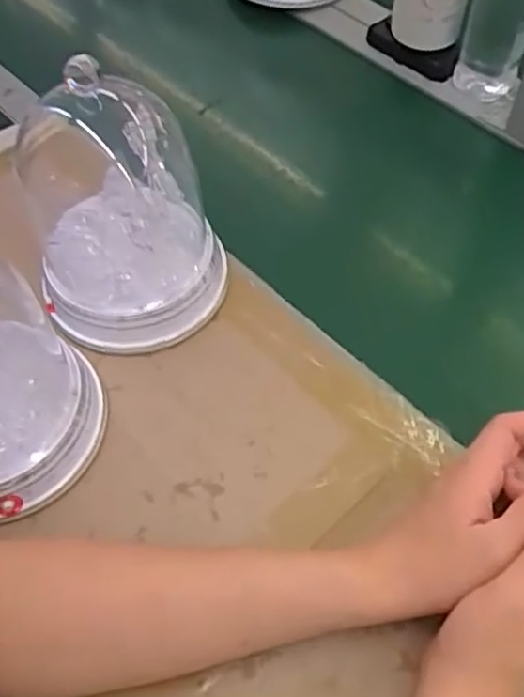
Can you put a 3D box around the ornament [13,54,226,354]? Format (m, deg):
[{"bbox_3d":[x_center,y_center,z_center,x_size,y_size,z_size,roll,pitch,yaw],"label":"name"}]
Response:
[{"bbox_3d":[-0.100,-0.103,0.495,0.131,0.191,0.128,-9,58,-3],"label":"ornament"}]

